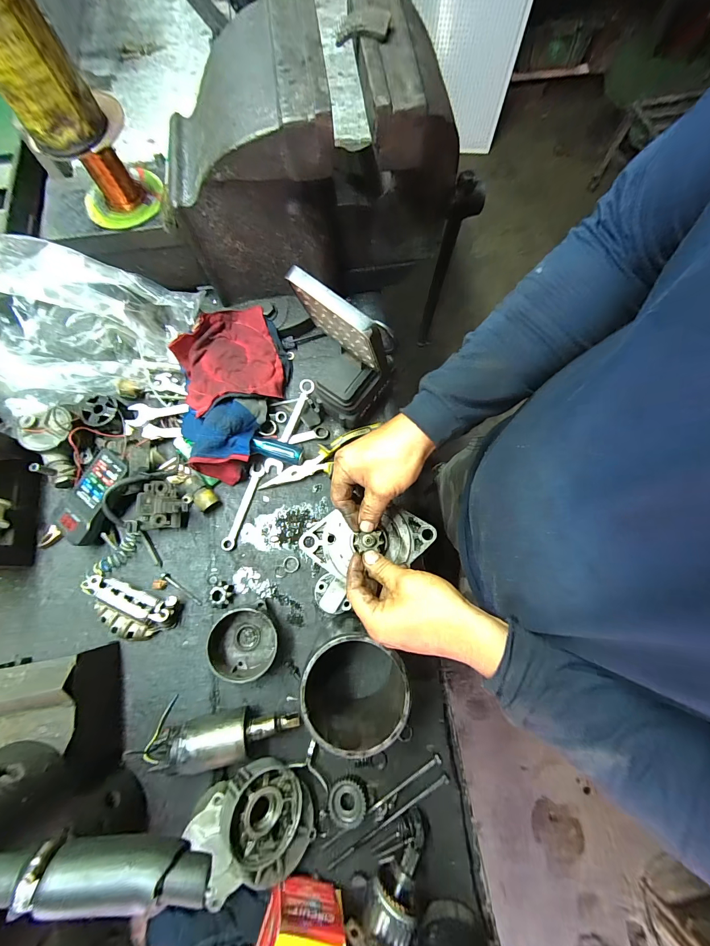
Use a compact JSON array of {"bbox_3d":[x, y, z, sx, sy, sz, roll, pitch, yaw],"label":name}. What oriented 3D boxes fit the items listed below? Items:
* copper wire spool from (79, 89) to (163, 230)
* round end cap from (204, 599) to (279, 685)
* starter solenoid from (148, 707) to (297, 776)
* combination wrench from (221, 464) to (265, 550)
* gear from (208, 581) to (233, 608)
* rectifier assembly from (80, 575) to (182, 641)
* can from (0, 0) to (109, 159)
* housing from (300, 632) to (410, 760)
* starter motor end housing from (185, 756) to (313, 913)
[{"bbox_3d":[-0.289,-0.358,0.392,0.094,0.084,0.095,-13,75,-4],"label":"copper wire spool"},{"bbox_3d":[-0.139,0.211,0.415,0.082,0.047,0.078,0,75,0],"label":"round end cap"},{"bbox_3d":[-0.142,0.301,0.388,0.150,0.048,0.048,-11,75,-3],"label":"starter solenoid"},{"bbox_3d":[-0.156,0.047,0.477,0.020,0.011,0.123,14,75,4],"label":"combination wrench"},{"bbox_3d":[-0.174,0.160,0.442,0.027,0.018,0.030,24,76,6],"label":"gear"},{"bbox_3d":[-0.291,0.173,0.428,0.123,0.033,0.061,16,75,4],"label":"rectifier assembly"},{"bbox_3d":[-0.296,-0.373,0.297,0.076,0.111,0.076,-38,78,-10],"label":"can"},{"bbox_3d":[-0.001,0.232,0.380,0.103,0.113,0.103,0,75,0],"label":"housing"},{"bbox_3d":[-0.109,0.381,0.361,0.113,0.060,0.110,0,75,0],"label":"starter motor end housing"}]

